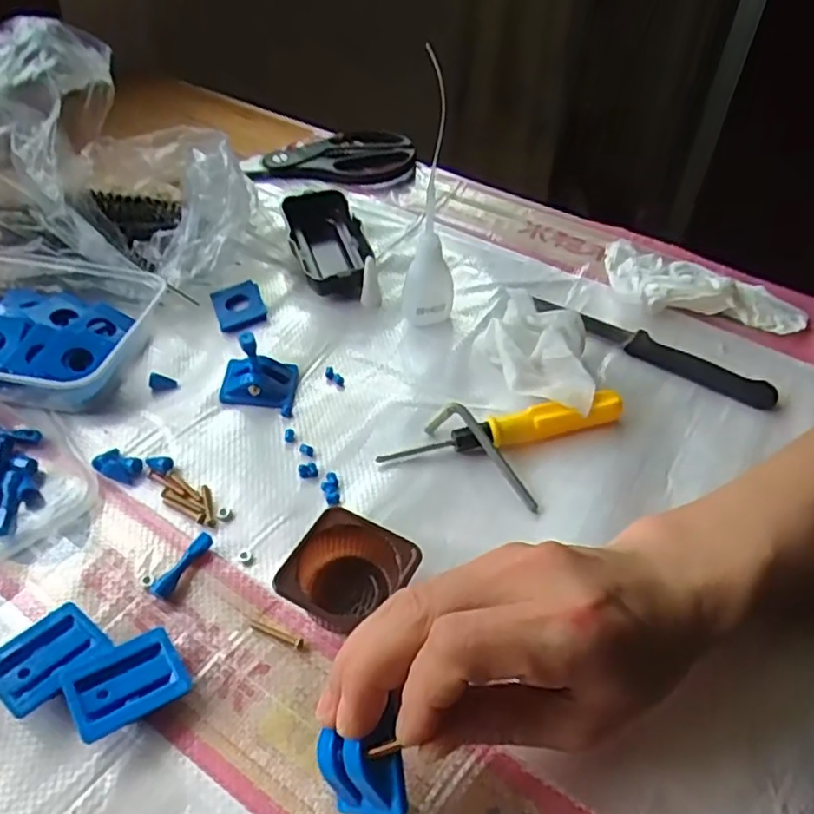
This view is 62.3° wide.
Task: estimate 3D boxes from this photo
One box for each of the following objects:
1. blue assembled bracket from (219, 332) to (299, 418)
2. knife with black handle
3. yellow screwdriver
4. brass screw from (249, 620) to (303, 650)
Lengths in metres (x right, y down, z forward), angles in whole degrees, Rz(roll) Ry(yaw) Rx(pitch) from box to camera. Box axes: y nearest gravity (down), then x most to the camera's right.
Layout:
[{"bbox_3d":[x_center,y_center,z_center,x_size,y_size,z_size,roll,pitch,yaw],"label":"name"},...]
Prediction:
[{"bbox_3d":[-0.091,-0.025,0.402,0.044,0.043,0.033,3,46,3],"label":"blue assembled bracket"},{"bbox_3d":[0.157,-0.038,0.442,0.163,0.007,0.020,28,52,24],"label":"knife with black handle"},{"bbox_3d":[0.056,0.014,0.389,0.142,0.021,0.017,-12,47,-11],"label":"yellow screwdriver"},{"bbox_3d":[-0.060,0.104,0.311,0.028,0.004,0.005,17,49,15],"label":"brass screw"}]

